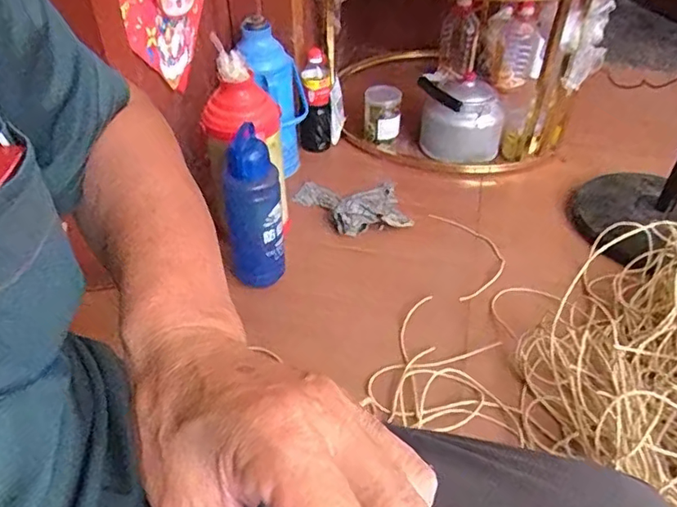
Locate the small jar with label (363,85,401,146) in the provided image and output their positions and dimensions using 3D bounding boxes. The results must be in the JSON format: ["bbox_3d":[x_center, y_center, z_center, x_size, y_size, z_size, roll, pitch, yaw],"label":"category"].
[{"bbox_3d":[0.116,-0.362,1.466,0.096,0.147,0.110,5,41,6],"label":"small jar with label"}]

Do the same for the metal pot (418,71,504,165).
[{"bbox_3d":[0.328,-0.360,1.445,0.215,0.185,0.178,17,44,19],"label":"metal pot"}]

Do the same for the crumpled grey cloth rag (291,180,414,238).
[{"bbox_3d":[0.029,-0.119,1.300,0.263,0.083,0.203,-3,41,-3],"label":"crumpled grey cloth rag"}]

